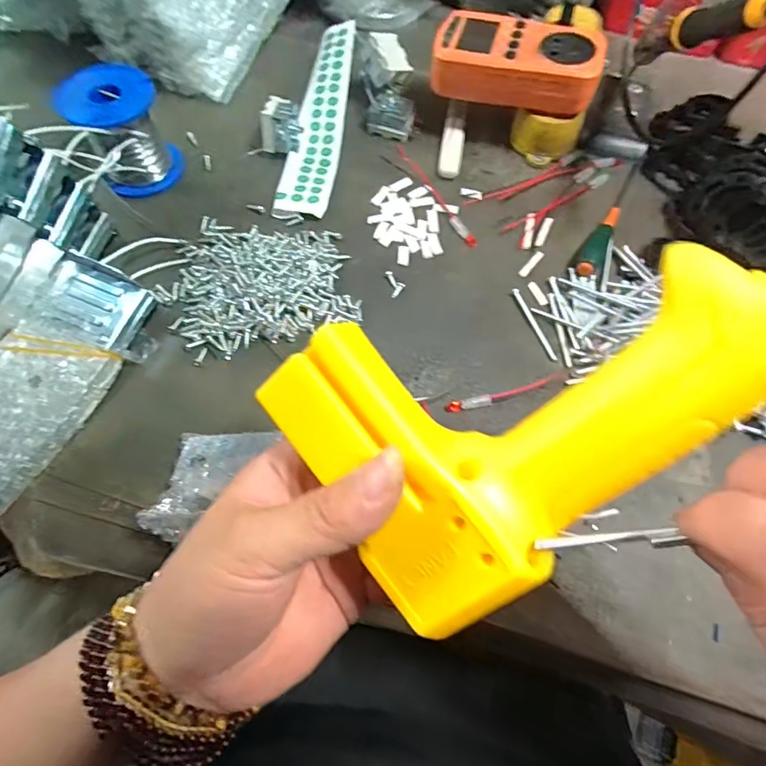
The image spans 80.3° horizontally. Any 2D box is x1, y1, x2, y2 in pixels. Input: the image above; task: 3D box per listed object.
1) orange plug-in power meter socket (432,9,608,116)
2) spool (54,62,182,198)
[{"bbox_3d":[0.105,-0.254,0.360,0.126,0.033,0.064,20,67,7],"label":"orange plug-in power meter socket"},{"bbox_3d":[-0.196,-0.191,0.344,0.061,0.062,0.061,-29,70,-14],"label":"spool"}]

